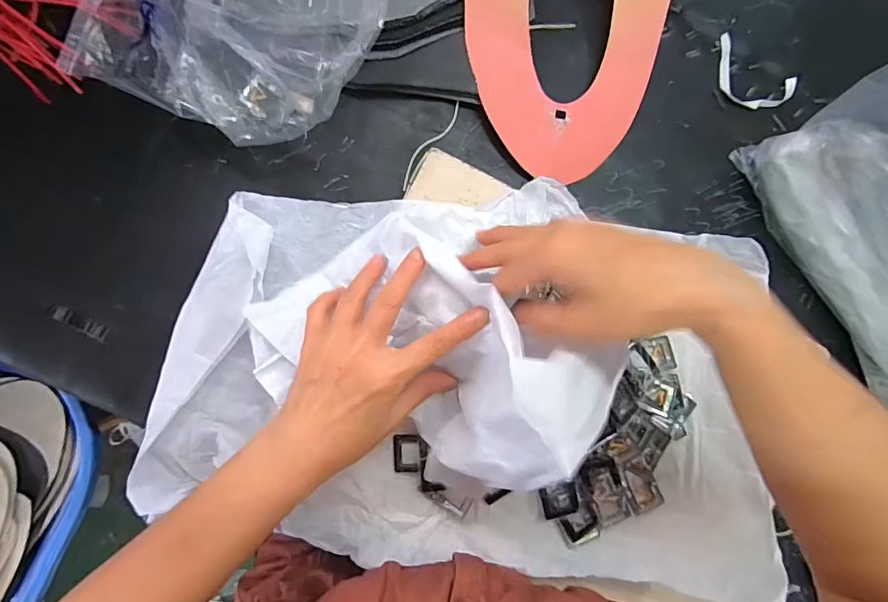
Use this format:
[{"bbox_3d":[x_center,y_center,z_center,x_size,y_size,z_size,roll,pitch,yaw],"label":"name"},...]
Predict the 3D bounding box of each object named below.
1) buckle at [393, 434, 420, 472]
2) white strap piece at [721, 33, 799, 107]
[{"bbox_3d":[-0.028,0.119,0.355,0.023,0.004,0.029,-5,77,23],"label":"buckle"},{"bbox_3d":[0.287,-0.208,0.430,0.085,0.007,0.054,33,86,-6],"label":"white strap piece"}]

